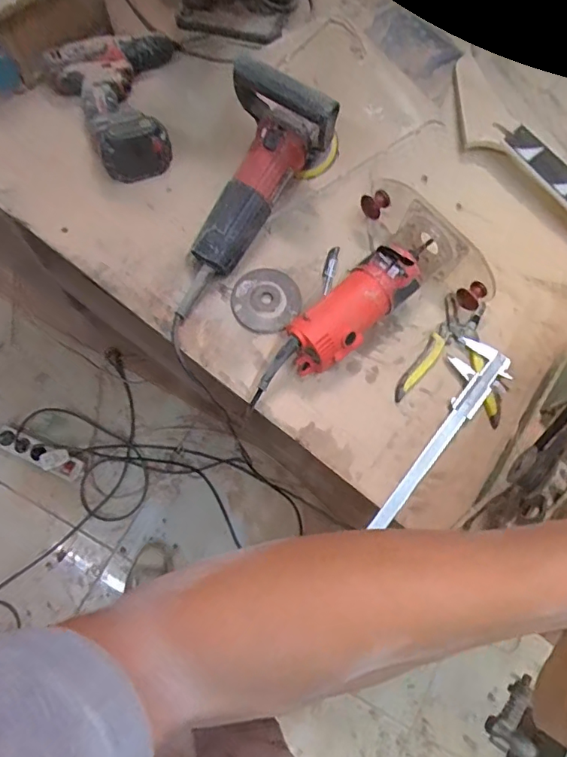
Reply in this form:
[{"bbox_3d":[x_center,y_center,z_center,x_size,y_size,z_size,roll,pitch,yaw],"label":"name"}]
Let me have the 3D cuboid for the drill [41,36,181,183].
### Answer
[{"bbox_3d":[-0.206,-0.374,0.677,0.177,0.073,0.199,-23,77,-9],"label":"drill"}]

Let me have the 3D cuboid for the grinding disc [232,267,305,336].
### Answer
[{"bbox_3d":[-0.022,-0.100,0.643,0.085,0.010,0.090,1,74,-3],"label":"grinding disc"}]

